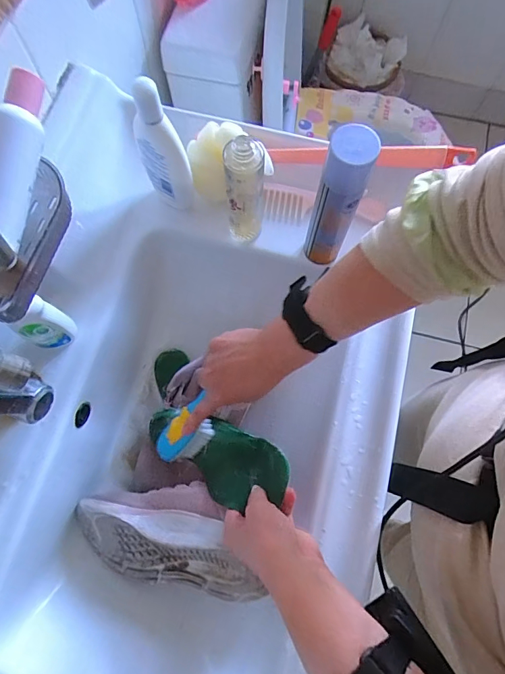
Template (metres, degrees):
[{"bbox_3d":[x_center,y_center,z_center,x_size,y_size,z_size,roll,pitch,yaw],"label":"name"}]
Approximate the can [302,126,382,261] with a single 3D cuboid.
[{"bbox_3d":[0.087,-0.138,0.435,0.041,0.177,0.035,15,73,4],"label":"can"}]

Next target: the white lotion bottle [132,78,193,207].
[{"bbox_3d":[-0.099,-0.199,0.464,0.031,0.170,0.051,-41,77,-13],"label":"white lotion bottle"}]

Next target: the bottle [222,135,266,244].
[{"bbox_3d":[-0.009,-0.162,0.472,0.041,0.153,0.038,0,72,-1],"label":"bottle"}]

